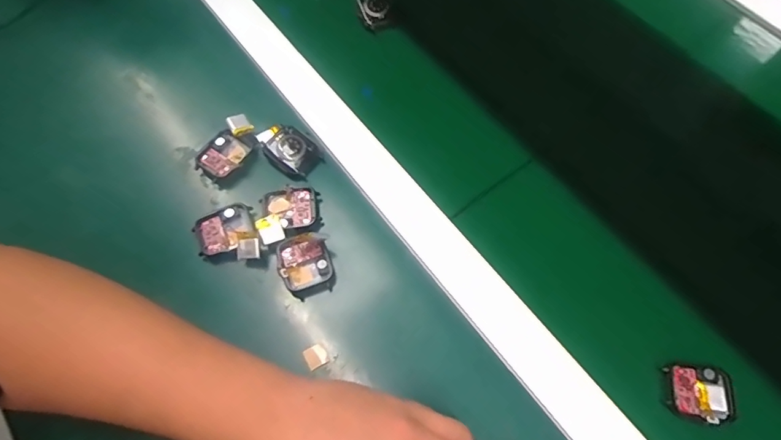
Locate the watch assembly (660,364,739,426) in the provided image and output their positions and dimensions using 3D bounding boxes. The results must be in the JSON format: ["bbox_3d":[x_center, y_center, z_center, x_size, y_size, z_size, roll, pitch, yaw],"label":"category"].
[{"bbox_3d":[0.216,0.120,0.322,0.045,0.005,0.038,6,65,2],"label":"watch assembly"}]

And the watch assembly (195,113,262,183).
[{"bbox_3d":[-0.138,-0.060,0.396,0.035,0.018,0.057,40,71,16],"label":"watch assembly"}]

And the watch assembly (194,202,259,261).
[{"bbox_3d":[-0.129,0.014,0.364,0.047,0.024,0.050,-19,67,-9],"label":"watch assembly"}]

